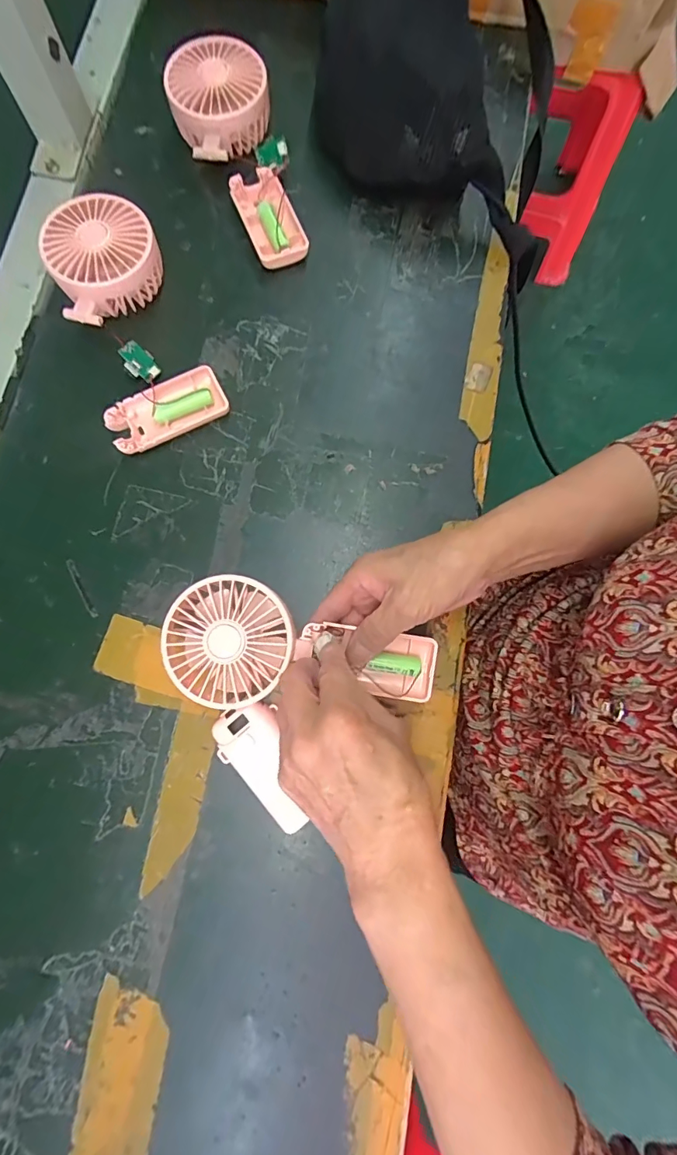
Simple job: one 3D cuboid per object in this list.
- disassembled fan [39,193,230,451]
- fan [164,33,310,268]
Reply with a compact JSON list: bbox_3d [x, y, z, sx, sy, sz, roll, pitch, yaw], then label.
[{"bbox_3d":[-0.169,-0.209,0.369,0.088,0.041,0.197,-22,81,-5],"label":"disassembled fan"},{"bbox_3d":[-0.086,-0.367,0.398,0.085,0.045,0.201,-18,80,-5],"label":"fan"}]

